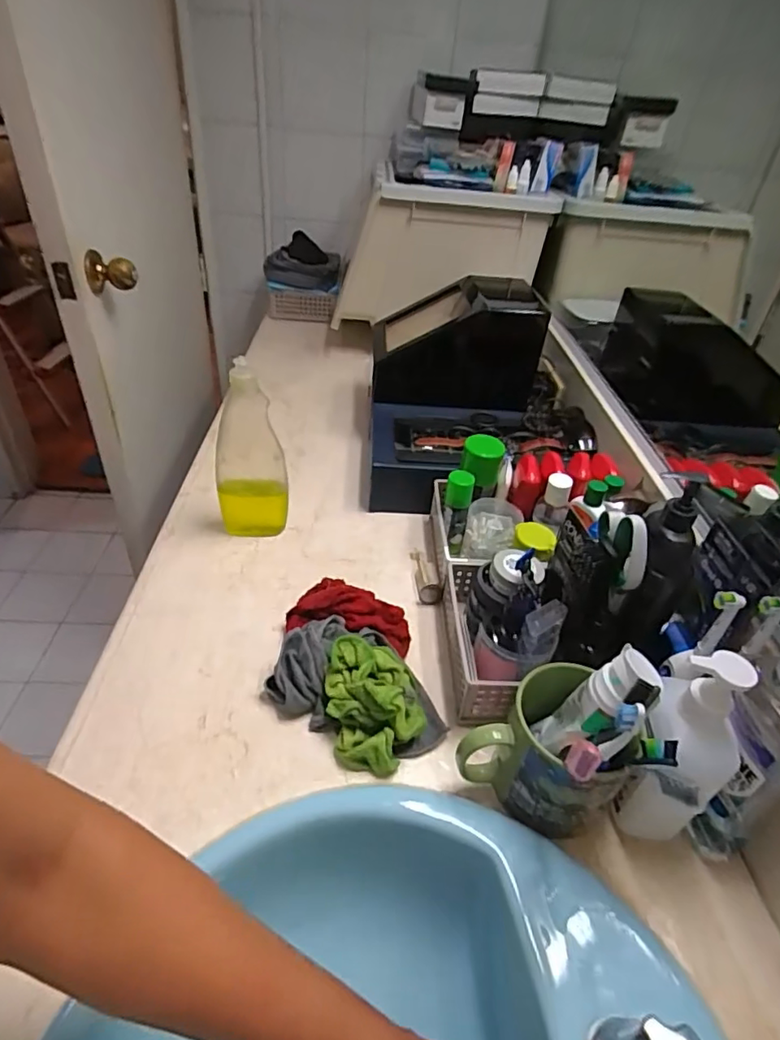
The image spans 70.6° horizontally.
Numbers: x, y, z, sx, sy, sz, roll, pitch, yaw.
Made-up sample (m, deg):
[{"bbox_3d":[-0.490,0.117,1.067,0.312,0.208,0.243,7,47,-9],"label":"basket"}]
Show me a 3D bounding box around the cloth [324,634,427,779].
[{"bbox_3d":[-0.015,0.176,0.525,0.091,0.068,0.111,-2,39,-8],"label":"cloth"}]

